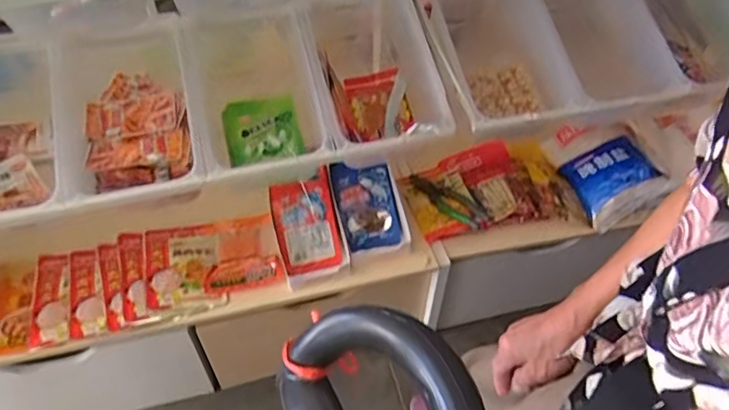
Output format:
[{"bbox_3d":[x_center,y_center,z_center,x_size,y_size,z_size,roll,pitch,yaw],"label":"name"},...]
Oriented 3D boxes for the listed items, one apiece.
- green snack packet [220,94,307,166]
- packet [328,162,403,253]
[{"bbox_3d":[-0.180,-0.126,0.967,0.125,0.019,0.139,-12,73,-12],"label":"green snack packet"},{"bbox_3d":[0.007,-0.003,1.102,0.121,0.021,0.179,-16,90,-16],"label":"packet"}]

